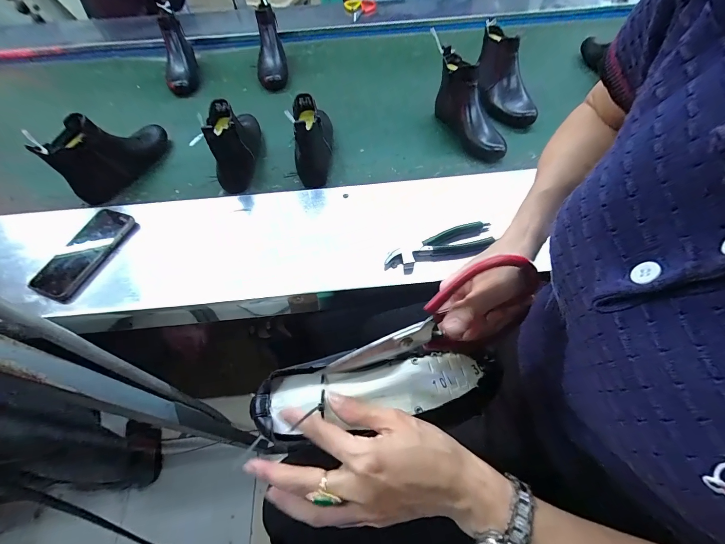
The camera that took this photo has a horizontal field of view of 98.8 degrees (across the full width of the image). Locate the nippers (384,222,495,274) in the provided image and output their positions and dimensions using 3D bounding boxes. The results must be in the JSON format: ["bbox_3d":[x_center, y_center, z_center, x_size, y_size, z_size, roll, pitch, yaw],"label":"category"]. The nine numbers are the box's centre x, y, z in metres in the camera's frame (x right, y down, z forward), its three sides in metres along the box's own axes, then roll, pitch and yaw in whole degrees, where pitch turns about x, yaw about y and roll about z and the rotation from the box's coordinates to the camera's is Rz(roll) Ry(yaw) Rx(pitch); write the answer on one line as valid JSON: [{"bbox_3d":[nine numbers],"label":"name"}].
[{"bbox_3d":[0.129,-0.033,0.511,0.185,0.032,0.057,-18,59,-13],"label":"nippers"}]

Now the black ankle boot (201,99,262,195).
[{"bbox_3d":[-0.263,-0.296,0.645,0.073,0.120,0.241,-5,57,-5],"label":"black ankle boot"}]

